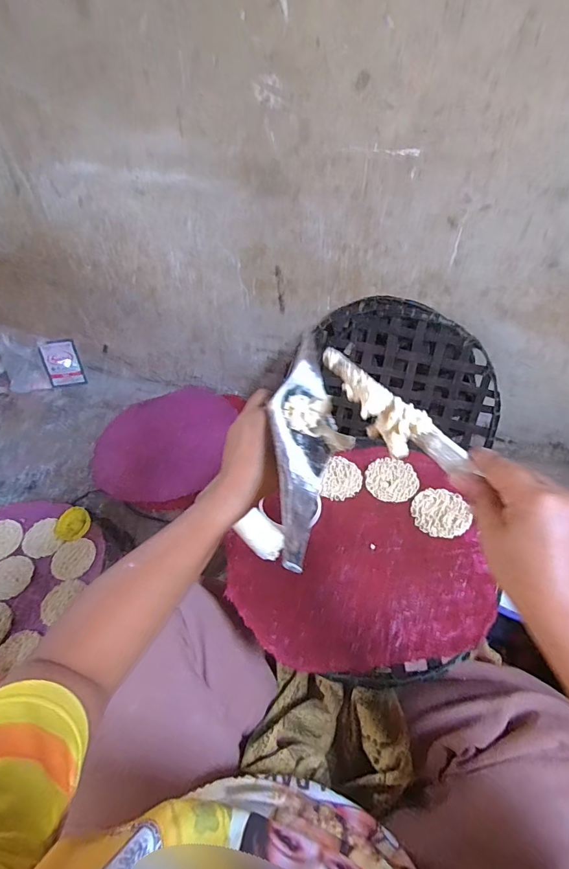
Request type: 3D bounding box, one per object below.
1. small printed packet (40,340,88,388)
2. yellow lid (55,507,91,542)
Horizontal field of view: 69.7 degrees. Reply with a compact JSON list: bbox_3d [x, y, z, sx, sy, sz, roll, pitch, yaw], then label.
[{"bbox_3d":[-0.589,-0.186,1.093,0.082,0.121,0.018,-16,28,-23],"label":"small printed packet"},{"bbox_3d":[-0.401,0.169,0.777,0.063,0.015,0.063,-3,68,8],"label":"yellow lid"}]

